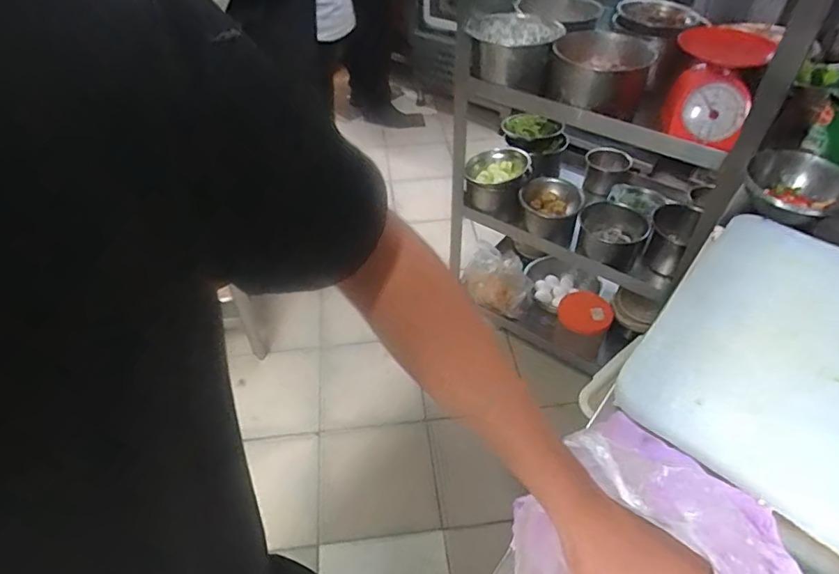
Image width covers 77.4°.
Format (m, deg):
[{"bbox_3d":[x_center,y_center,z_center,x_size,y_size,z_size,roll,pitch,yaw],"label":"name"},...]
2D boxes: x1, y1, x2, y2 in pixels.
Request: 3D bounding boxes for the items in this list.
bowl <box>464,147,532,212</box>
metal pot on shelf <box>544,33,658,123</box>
[{"bbox_3d":[0.204,-0.282,1.383,0.153,0.104,0.168,12,46,13],"label":"bowl"},{"bbox_3d":[0.365,-0.429,1.072,0.191,0.122,0.172,19,48,19],"label":"metal pot on shelf"}]

